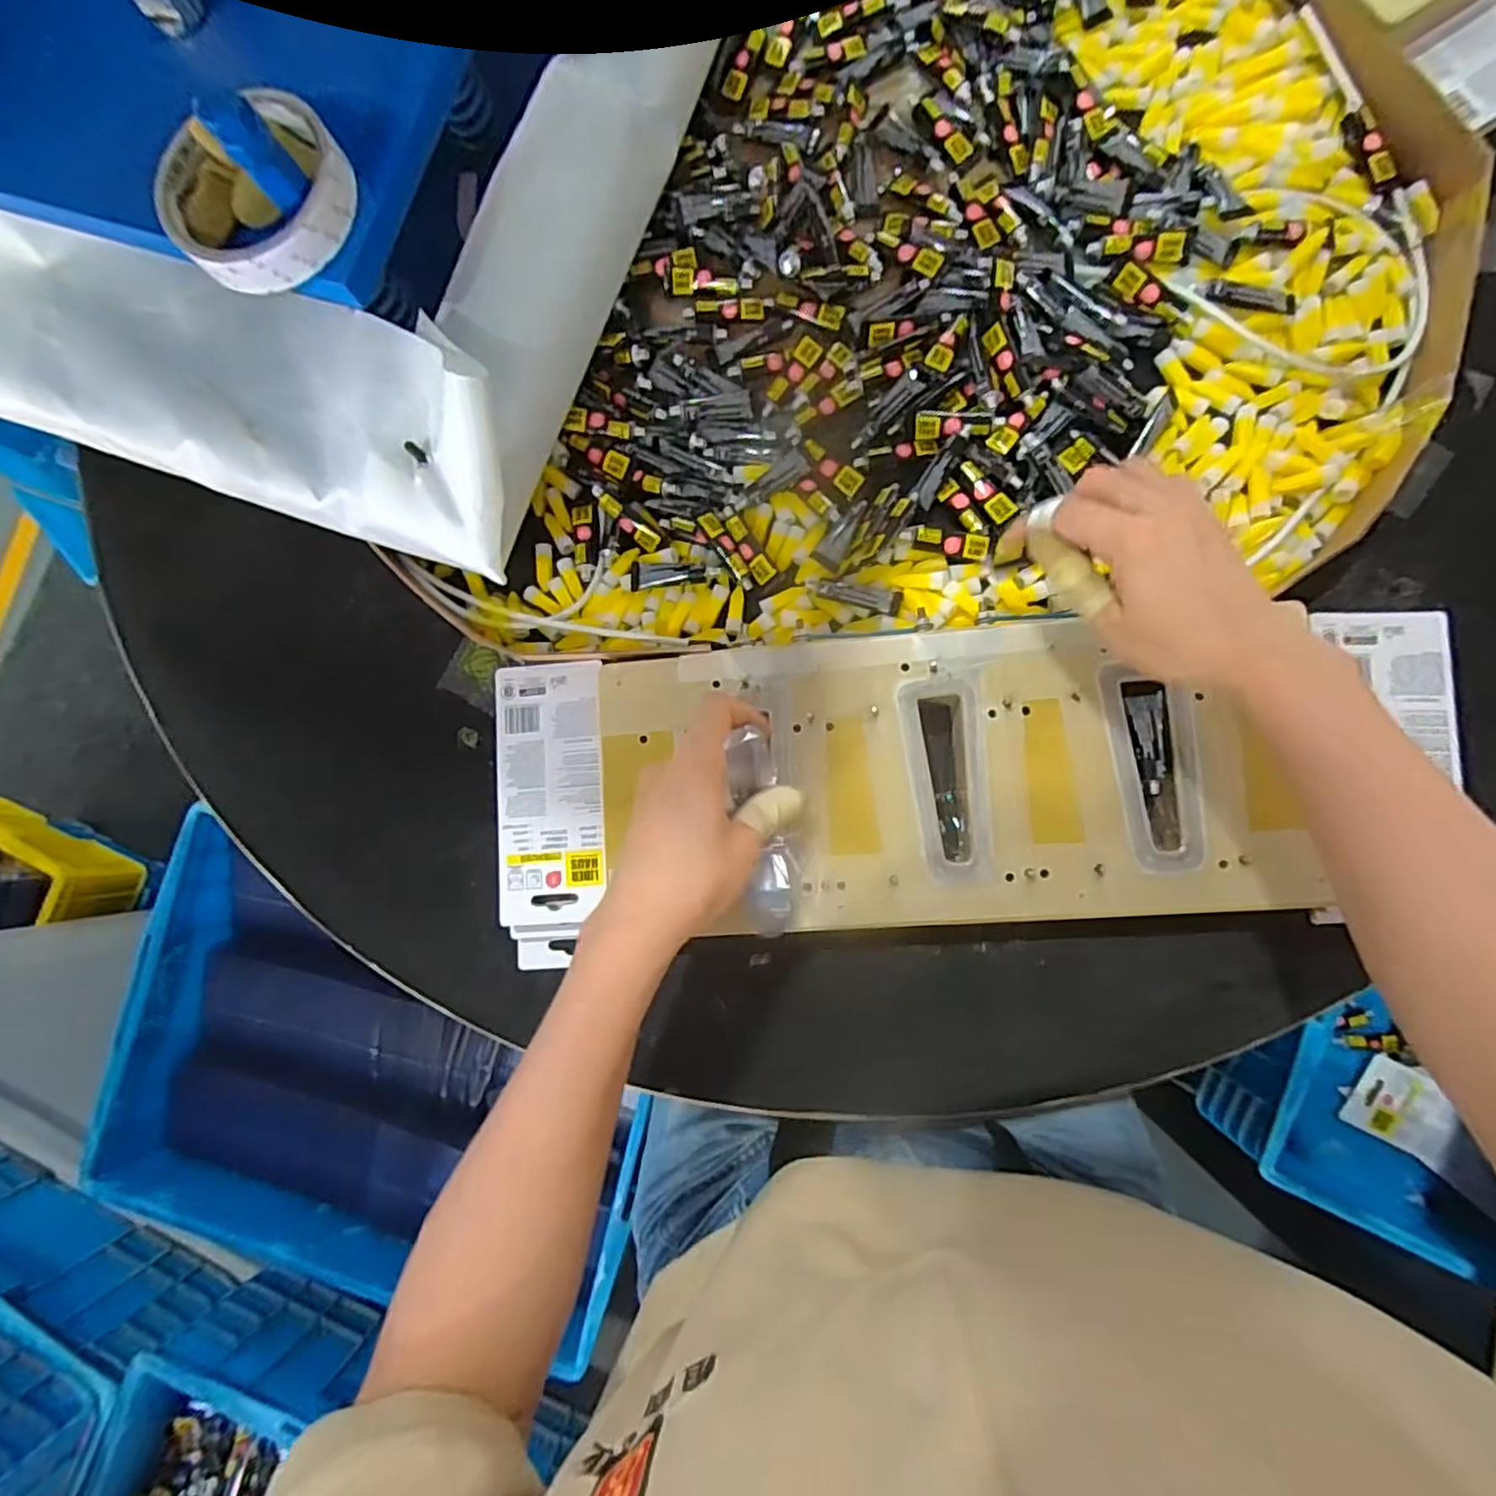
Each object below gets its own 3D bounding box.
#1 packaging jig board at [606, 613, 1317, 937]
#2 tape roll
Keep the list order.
[{"bbox_3d":[0.098,0.014,0.375,0.363,0.016,0.162,-4,84,5],"label":"packaging jig board"},{"bbox_3d":[-0.232,-0.263,0.319,0.086,0.022,0.083,-1,84,7],"label":"tape roll"}]

